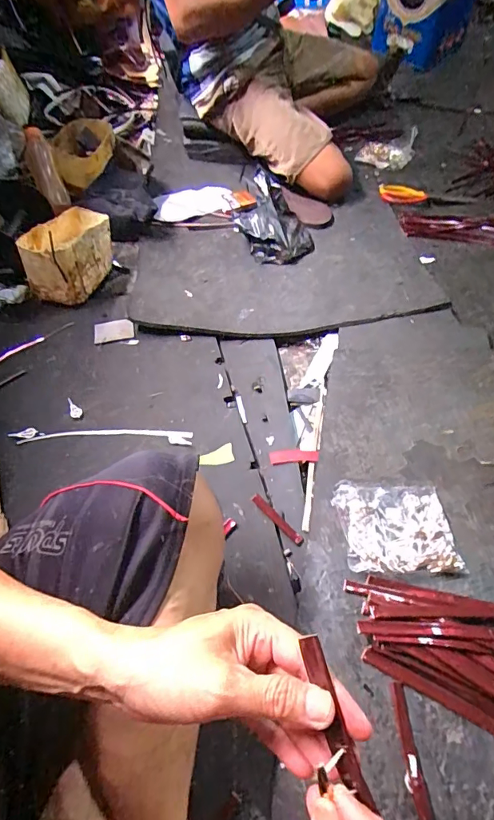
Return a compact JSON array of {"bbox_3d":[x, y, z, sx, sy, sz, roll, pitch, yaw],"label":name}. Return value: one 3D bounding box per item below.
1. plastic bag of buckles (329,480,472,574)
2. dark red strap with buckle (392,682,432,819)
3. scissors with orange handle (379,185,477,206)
[{"bbox_3d":[0.188,0.147,0.570,0.141,0.018,0.116,0,52,3],"label":"plastic bag of buckles"},{"bbox_3d":[0.159,0.346,0.431,0.017,0.008,0.140,-4,52,-1],"label":"dark red strap with buckle"},{"bbox_3d":[0.452,-0.534,1.110,0.235,0.027,0.070,-1,52,2],"label":"scissors with orange handle"}]

